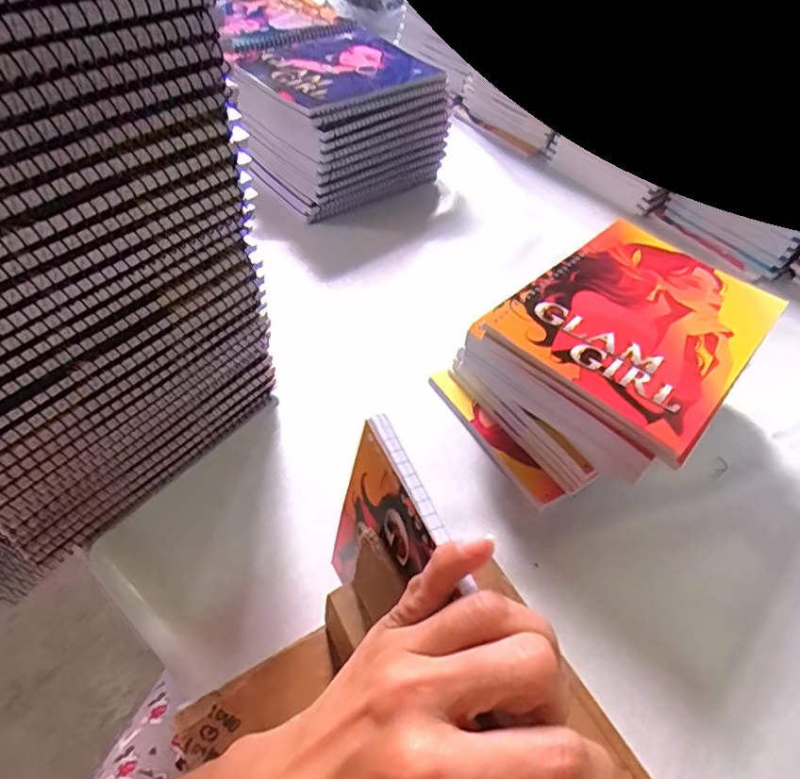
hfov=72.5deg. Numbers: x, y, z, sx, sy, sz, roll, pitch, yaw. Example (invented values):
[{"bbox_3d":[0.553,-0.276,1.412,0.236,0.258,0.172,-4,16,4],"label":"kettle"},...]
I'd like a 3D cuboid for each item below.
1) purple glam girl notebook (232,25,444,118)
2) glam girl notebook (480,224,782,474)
[{"bbox_3d":[-0.059,-0.346,0.590,0.198,0.013,0.138,-34,61,-29],"label":"purple glam girl notebook"},{"bbox_3d":[0.177,-0.053,0.397,0.148,0.009,0.198,37,56,22],"label":"glam girl notebook"}]

